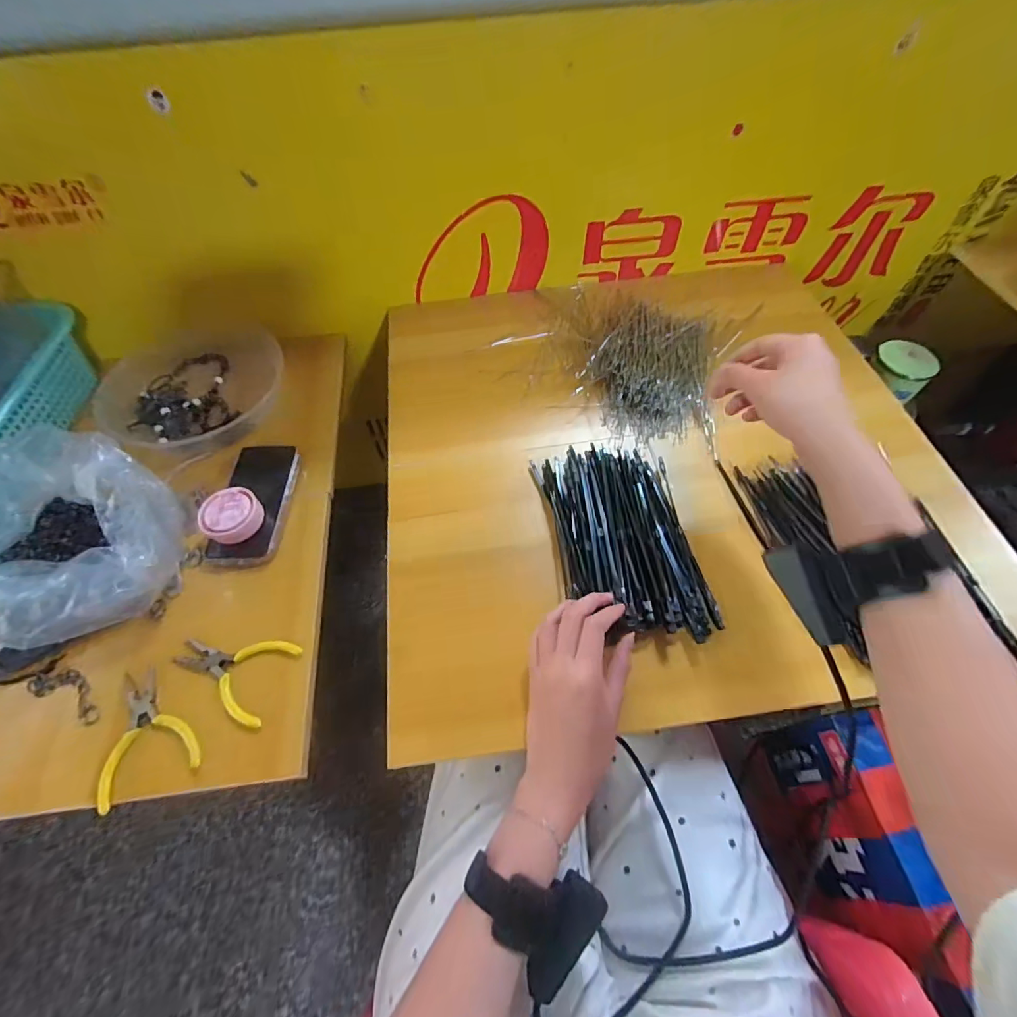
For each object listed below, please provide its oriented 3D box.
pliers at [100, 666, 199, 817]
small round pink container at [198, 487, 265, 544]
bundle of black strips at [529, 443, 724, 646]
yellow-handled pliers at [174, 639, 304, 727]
[{"bbox_3d":[-0.323,0.194,0.430,0.078,0.015,0.110,-23,60,-13],"label":"pliers"},{"bbox_3d":[-0.298,0.007,0.517,0.059,0.027,0.057,-1,58,1],"label":"small round pink container"},{"bbox_3d":[0.108,0.023,0.458,0.129,0.023,0.198,-6,58,-2],"label":"bundle of black strips"},{"bbox_3d":[-0.263,0.149,0.454,0.110,0.013,0.075,17,60,12],"label":"yellow-handled pliers"}]

